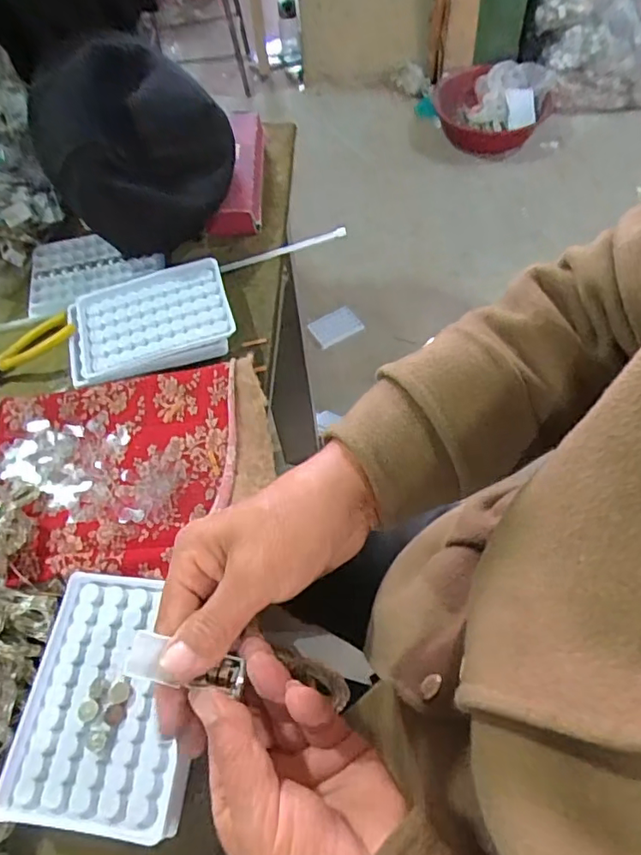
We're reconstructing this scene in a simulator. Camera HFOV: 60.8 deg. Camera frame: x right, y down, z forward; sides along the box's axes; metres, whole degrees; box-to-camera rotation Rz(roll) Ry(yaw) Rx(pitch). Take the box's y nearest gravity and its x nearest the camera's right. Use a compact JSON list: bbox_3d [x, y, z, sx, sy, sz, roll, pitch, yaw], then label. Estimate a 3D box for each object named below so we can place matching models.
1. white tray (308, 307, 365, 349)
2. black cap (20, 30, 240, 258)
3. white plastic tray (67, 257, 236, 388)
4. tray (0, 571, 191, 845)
[{"bbox_3d":[0.040,-0.256,1.386,0.122,0.015,0.077,-26,81,-5],"label":"white tray"},{"bbox_3d":[-0.164,-0.258,0.502,0.154,0.136,0.168,-13,59,-4],"label":"black cap"},{"bbox_3d":[-0.148,-0.094,0.470,0.137,0.014,0.101,-16,59,-6],"label":"white plastic tray"},{"bbox_3d":[-0.119,0.152,0.314,0.097,0.017,0.127,4,59,6],"label":"tray"}]

